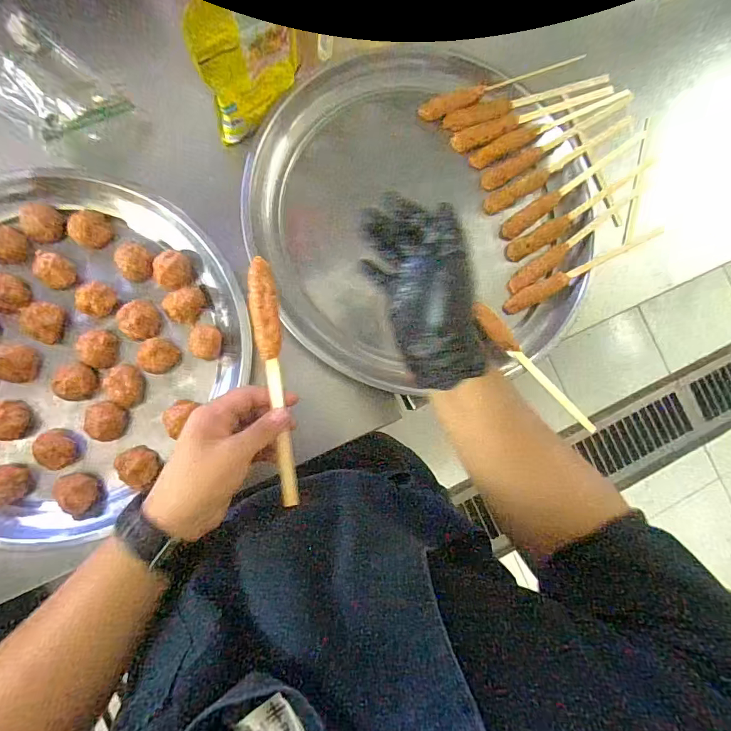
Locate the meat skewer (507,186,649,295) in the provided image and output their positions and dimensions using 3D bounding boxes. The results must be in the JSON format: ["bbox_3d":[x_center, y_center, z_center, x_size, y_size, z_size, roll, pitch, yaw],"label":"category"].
[{"bbox_3d":[0.286,-0.172,0.574,0.239,0.034,0.025,-37,90,-10],"label":"meat skewer"}]

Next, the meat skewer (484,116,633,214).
[{"bbox_3d":[0.259,-0.266,0.582,0.228,0.029,0.024,-31,89,-10],"label":"meat skewer"}]

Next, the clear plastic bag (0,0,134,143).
[{"bbox_3d":[-0.384,-0.337,0.476,0.239,0.027,0.110,40,80,-3],"label":"clear plastic bag"}]

